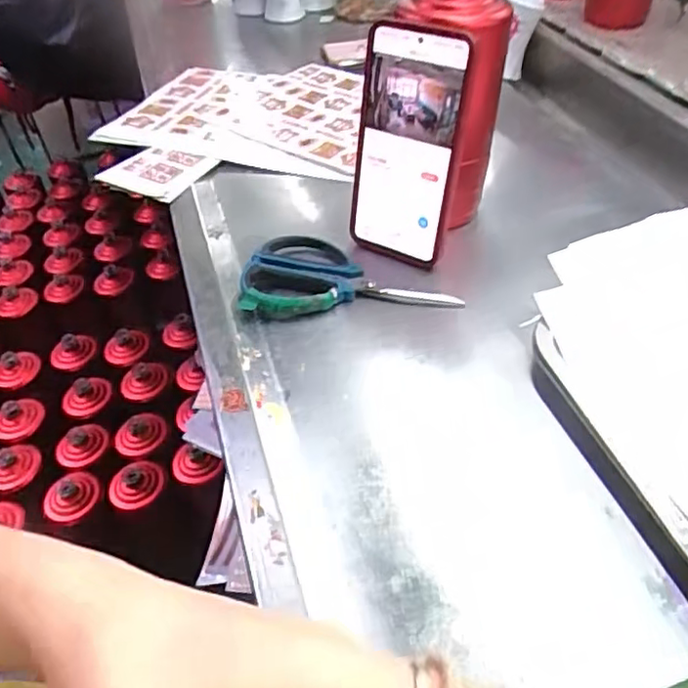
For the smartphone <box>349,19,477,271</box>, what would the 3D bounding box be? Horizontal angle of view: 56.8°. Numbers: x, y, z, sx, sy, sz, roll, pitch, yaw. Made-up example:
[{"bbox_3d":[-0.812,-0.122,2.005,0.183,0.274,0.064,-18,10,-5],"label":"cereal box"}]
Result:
[{"bbox_3d":[0.045,-0.143,0.473,0.084,0.162,0.014,24,35,25],"label":"smartphone"}]

